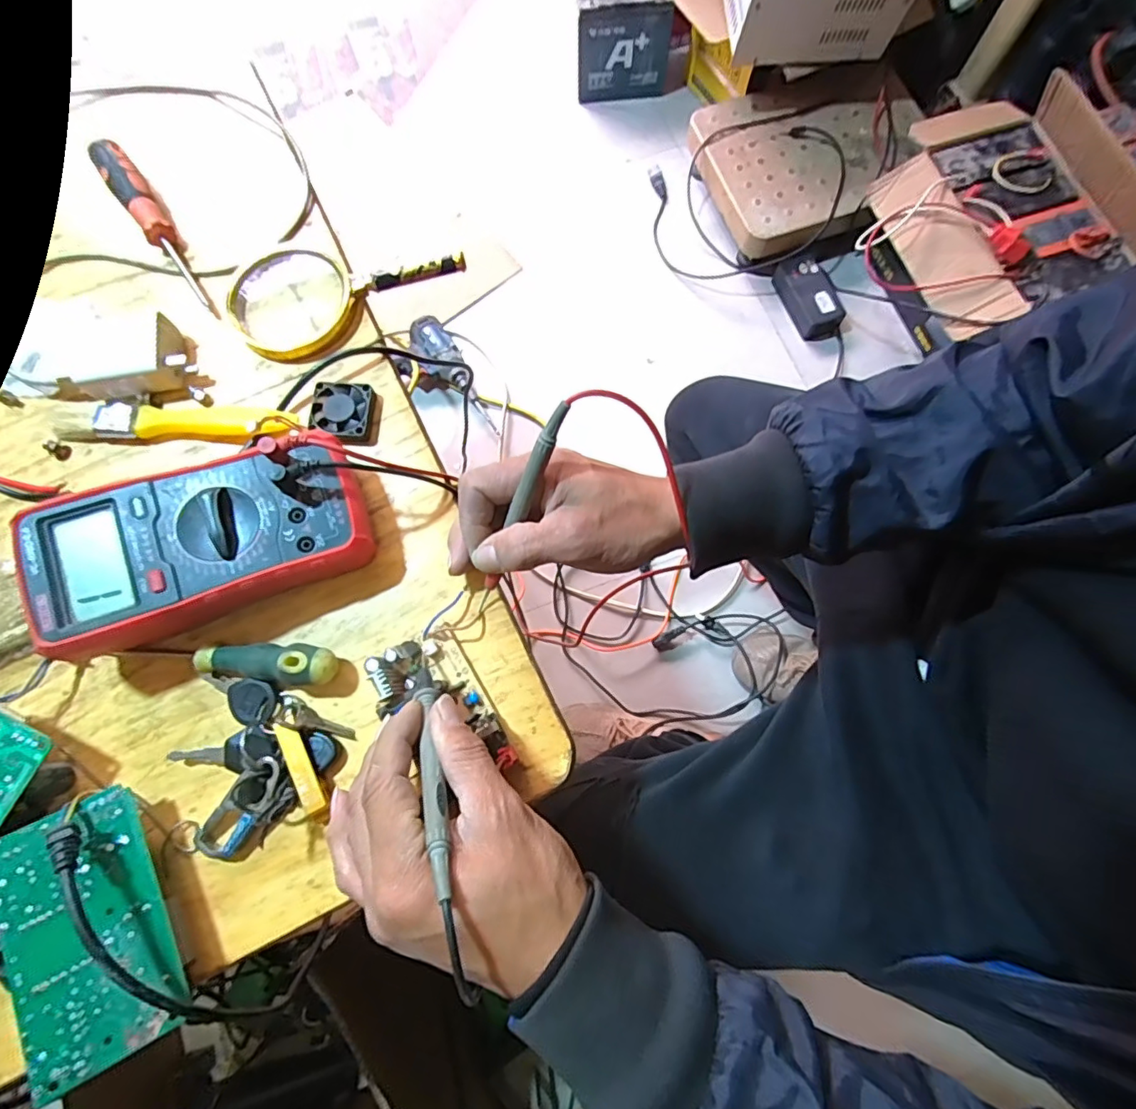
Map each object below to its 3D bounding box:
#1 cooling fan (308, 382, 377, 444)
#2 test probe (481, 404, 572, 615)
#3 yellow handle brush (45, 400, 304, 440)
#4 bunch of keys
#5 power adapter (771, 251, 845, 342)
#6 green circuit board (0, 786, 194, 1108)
[{"bbox_3d":[-0.156,-0.099,0.388,0.042,0.009,0.040,7,76,2],"label":"cooling fan"},{"bbox_3d":[-0.029,-0.021,0.318,0.010,0.145,0.011,31,35,8],"label":"test probe"},{"bbox_3d":[-0.274,-0.094,0.382,0.169,0.019,0.029,2,76,1],"label":"yellow handle brush"},{"bbox_3d":[-0.186,0.125,0.321,0.095,0.030,0.093,18,76,5],"label":"bunch of keys"},{"bbox_3d":[0.442,-0.466,1.028,0.081,0.051,0.154,-26,77,-6],"label":"power adapter"},{"bbox_3d":[-0.250,0.196,0.294,0.067,0.022,0.123,-25,75,-19],"label":"green circuit board"}]

